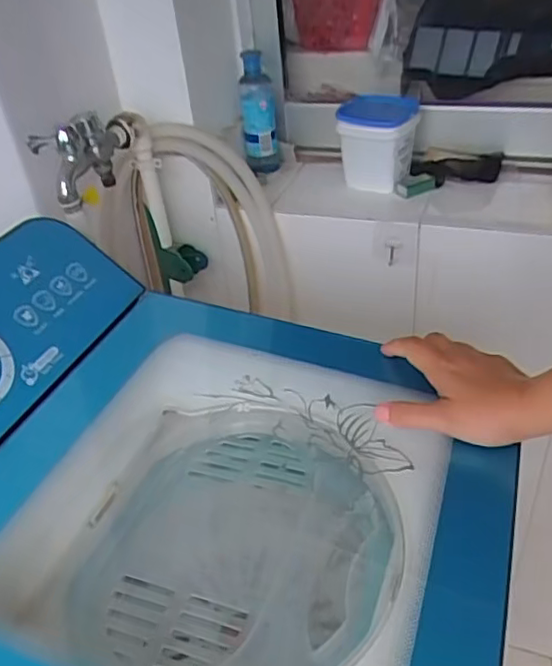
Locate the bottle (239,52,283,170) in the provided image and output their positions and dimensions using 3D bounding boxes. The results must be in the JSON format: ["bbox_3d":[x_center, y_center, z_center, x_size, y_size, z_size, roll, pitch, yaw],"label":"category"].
[{"bbox_3d":[-0.024,-0.307,0.875,0.048,0.164,0.056,-6,37,0],"label":"bottle"}]

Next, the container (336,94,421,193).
[{"bbox_3d":[0.140,-0.253,0.829,0.094,0.121,0.092,8,40,19],"label":"container"}]

